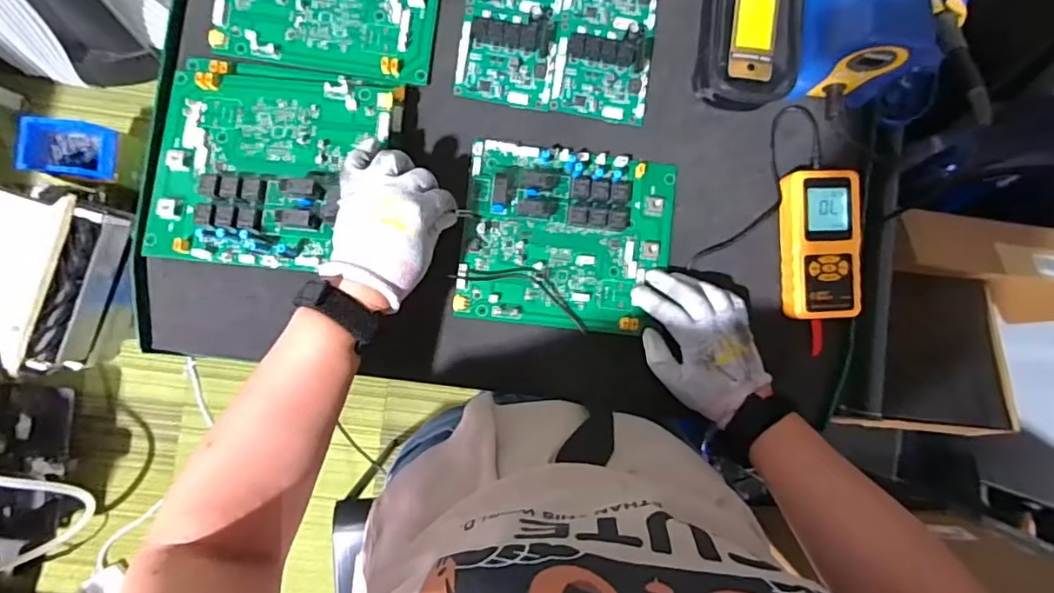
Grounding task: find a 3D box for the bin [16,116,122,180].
[{"bbox_3d":[-0.930,-0.306,1.081,0.168,0.065,0.119,5,88,-3],"label":"bin"}]

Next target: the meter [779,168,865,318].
[{"bbox_3d":[0.288,-0.050,0.515,0.068,0.026,0.141,-2,88,-3],"label":"meter"}]

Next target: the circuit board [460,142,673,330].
[{"bbox_3d":[0.040,-0.056,0.504,0.197,0.026,0.171,6,88,-3],"label":"circuit board"}]

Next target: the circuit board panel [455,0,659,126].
[{"bbox_3d":[0.034,-0.273,0.516,0.186,0.022,0.179,7,88,-3],"label":"circuit board panel"}]

